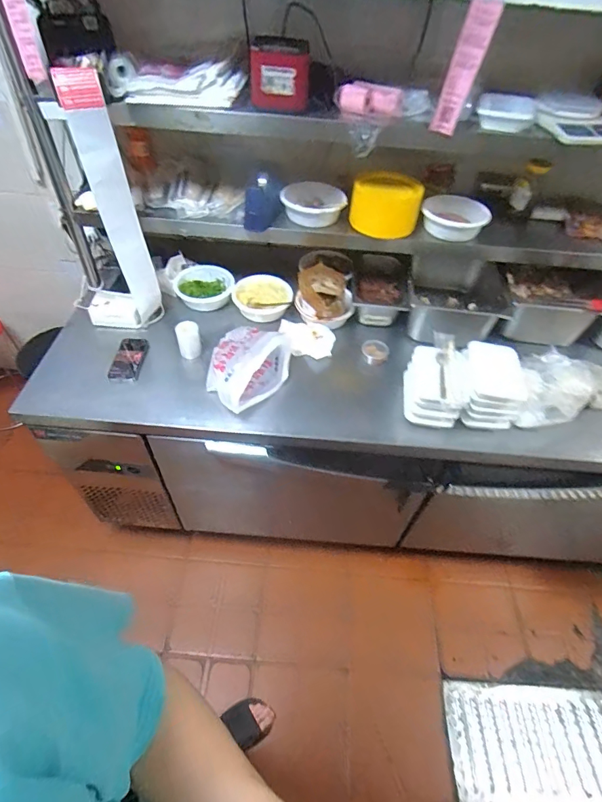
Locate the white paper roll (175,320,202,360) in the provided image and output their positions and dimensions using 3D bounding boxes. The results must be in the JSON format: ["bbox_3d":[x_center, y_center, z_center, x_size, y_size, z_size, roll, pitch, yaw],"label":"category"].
[{"bbox_3d":[-0.282,-0.155,1.047,0.051,0.097,0.062,-8,51,-10],"label":"white paper roll"}]

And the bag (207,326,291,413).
[{"bbox_3d":[-0.133,-0.081,0.984,0.165,0.126,0.228,15,51,10],"label":"bag"}]

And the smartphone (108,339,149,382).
[{"bbox_3d":[-0.435,-0.111,1.059,0.075,0.011,0.144,5,50,1],"label":"smartphone"}]

